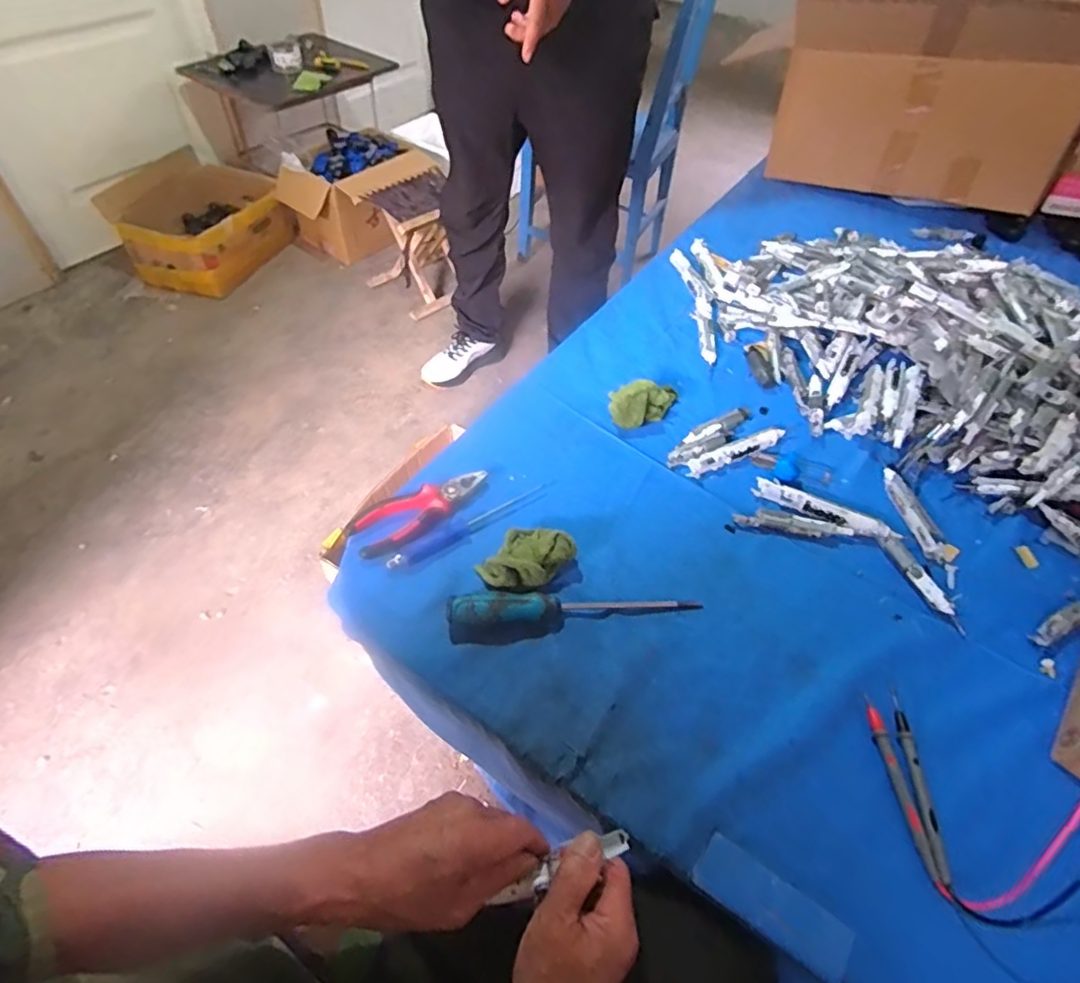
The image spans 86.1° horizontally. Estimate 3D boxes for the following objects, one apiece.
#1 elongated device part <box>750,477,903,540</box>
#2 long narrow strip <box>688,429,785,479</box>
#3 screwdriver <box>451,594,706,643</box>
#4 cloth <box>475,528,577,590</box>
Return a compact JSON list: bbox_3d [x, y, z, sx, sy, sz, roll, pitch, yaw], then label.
[{"bbox_3d":[0.316,0.021,0.645,0.152,0.013,0.026,24,55,15],"label":"elongated device part"},{"bbox_3d":[0.238,-0.049,0.695,0.140,0.018,0.020,-20,56,-17],"label":"long narrow strip"},{"bbox_3d":[0.034,0.115,0.551,0.237,0.035,0.039,-3,53,-6],"label":"screwdriver"},{"bbox_3d":[-0.013,0.066,0.579,0.091,0.042,0.062,-33,61,-25],"label":"cloth"}]

